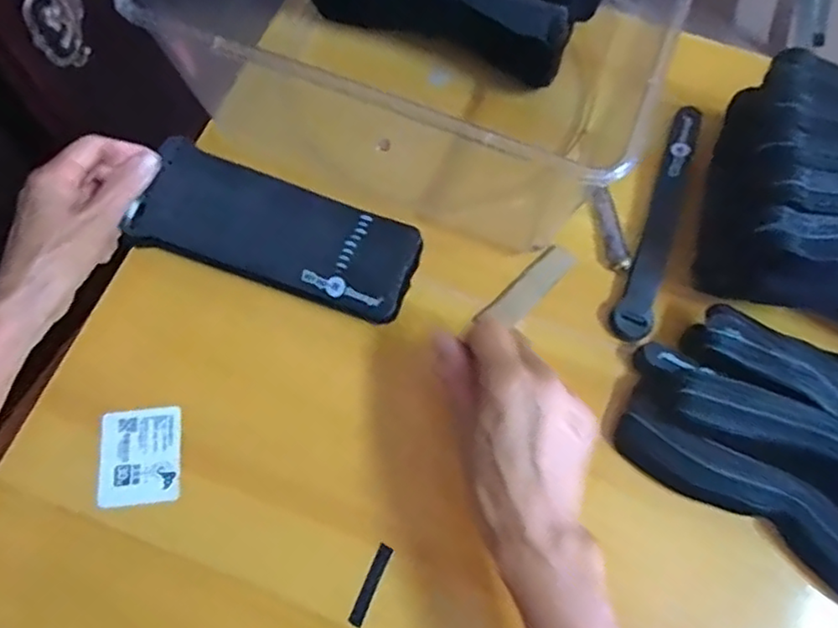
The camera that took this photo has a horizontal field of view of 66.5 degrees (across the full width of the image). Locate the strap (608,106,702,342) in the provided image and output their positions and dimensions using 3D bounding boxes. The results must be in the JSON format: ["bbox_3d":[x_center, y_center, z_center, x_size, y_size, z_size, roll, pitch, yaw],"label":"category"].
[{"bbox_3d":[0.177,-0.072,0.470,0.025,0.011,0.200,20,71,5],"label":"strap"}]

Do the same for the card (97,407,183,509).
[{"bbox_3d":[-0.177,0.091,0.408,0.048,0.005,0.059,-4,71,-4],"label":"card"}]

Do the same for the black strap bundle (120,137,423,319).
[{"bbox_3d":[-0.098,-0.058,0.448,0.197,0.021,0.084,22,71,10],"label":"black strap bundle"}]

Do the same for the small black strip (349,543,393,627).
[{"bbox_3d":[-0.028,0.162,0.382,0.008,0.004,0.047,22,71,6],"label":"small black strip"}]

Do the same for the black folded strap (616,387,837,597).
[{"bbox_3d":[0.209,0.115,0.386,0.190,0.032,0.039,33,72,9],"label":"black folded strap"}]

